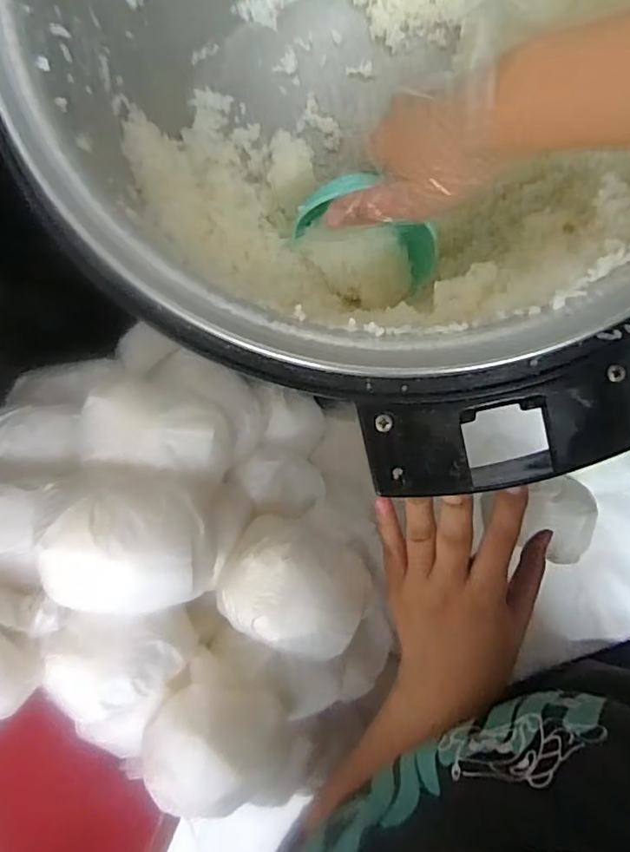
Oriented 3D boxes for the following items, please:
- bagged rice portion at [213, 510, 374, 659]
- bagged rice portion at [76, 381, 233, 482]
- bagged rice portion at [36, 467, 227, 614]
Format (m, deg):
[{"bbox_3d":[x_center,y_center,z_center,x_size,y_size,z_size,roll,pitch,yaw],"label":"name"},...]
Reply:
[{"bbox_3d":[-0.010,0.095,0.339,0.083,0.055,0.069,27,93,3],"label":"bagged rice portion"},{"bbox_3d":[-0.088,0.000,0.322,0.078,0.042,0.044,11,92,3],"label":"bagged rice portion"},{"bbox_3d":[-0.094,0.060,0.293,0.078,0.047,0.073,2,92,4],"label":"bagged rice portion"}]

